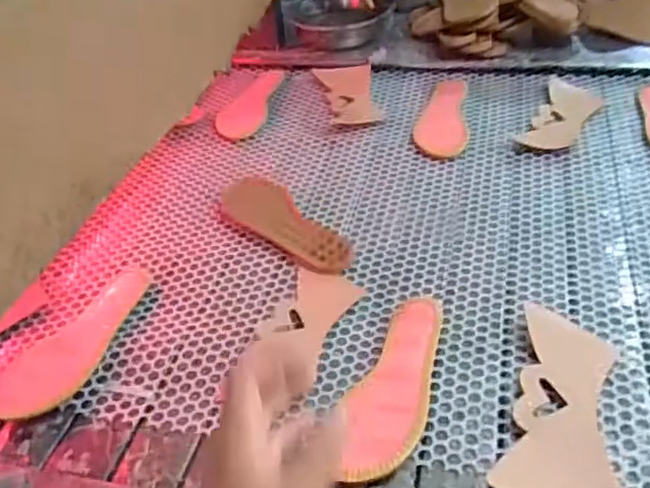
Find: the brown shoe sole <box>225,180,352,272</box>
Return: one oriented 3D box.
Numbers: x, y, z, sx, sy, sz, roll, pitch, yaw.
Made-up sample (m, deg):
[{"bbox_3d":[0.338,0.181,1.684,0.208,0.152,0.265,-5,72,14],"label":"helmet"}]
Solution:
[{"bbox_3d":[-0.057,-0.028,0.837,0.086,0.008,0.242,-27,44,-24],"label":"brown shoe sole"}]

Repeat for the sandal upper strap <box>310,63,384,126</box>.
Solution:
[{"bbox_3d":[0.039,-0.251,1.079,0.091,0.005,0.179,-9,45,1],"label":"sandal upper strap"}]

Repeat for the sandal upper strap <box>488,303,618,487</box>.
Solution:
[{"bbox_3d":[0.214,0.143,0.580,0.087,0.019,0.208,11,42,20],"label":"sandal upper strap"}]

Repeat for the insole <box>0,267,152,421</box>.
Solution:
[{"bbox_3d":[-0.263,0.100,0.702,0.094,0.009,0.227,15,43,23],"label":"insole"}]

